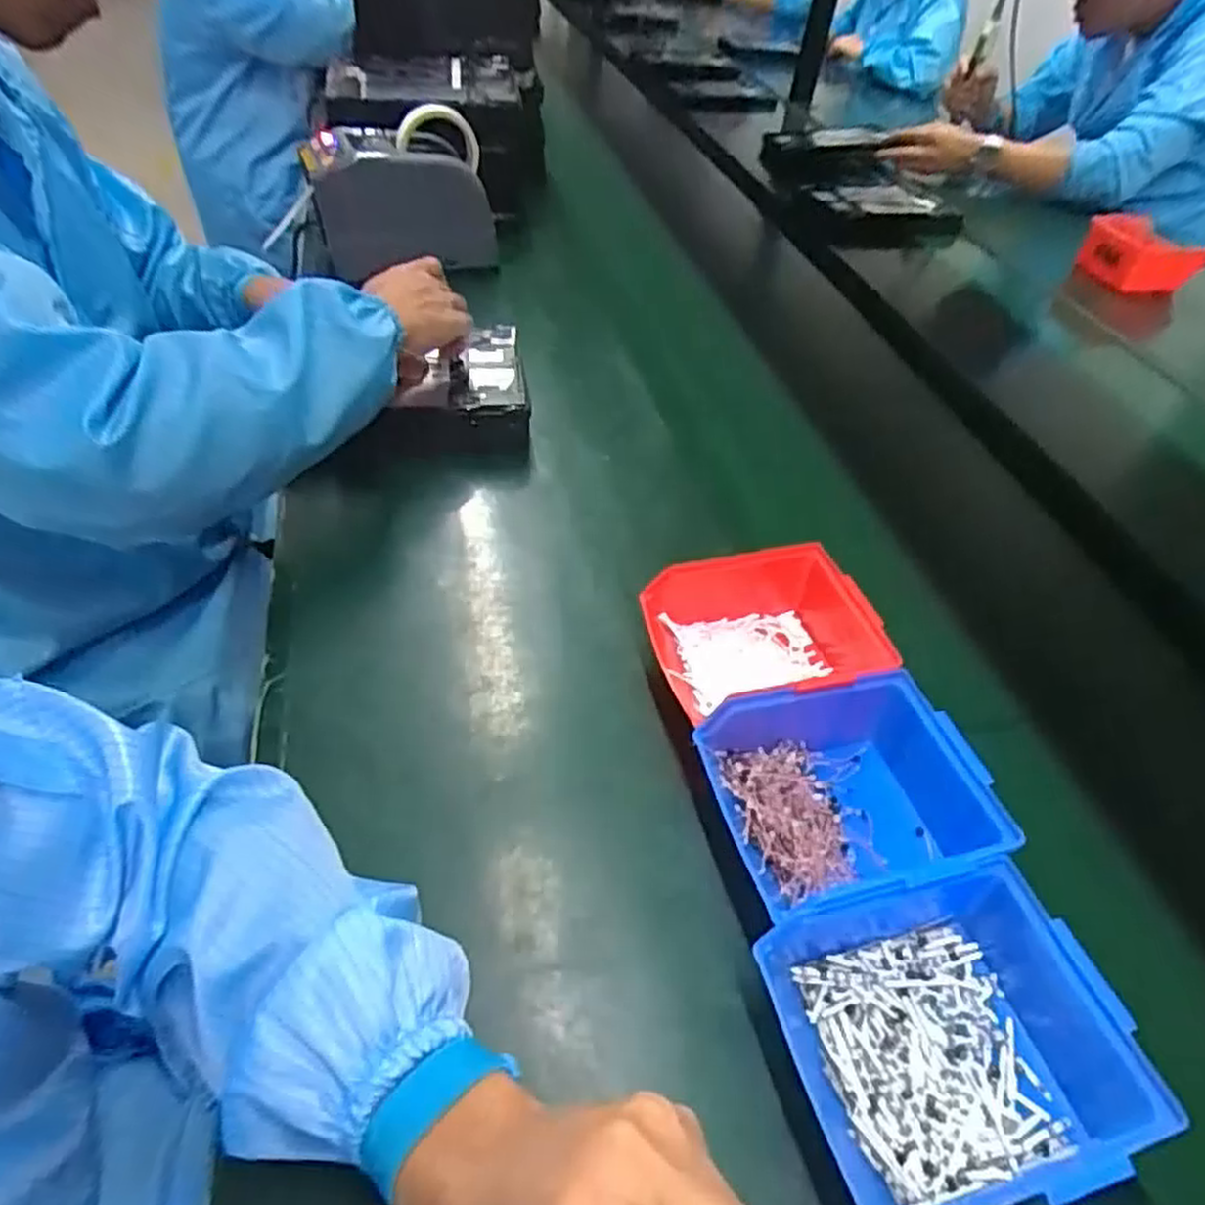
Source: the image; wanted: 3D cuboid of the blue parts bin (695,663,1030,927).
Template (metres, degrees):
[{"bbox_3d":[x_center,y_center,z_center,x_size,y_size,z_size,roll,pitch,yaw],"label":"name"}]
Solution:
[{"bbox_3d":[0.140,0.109,0.440,0.146,0.061,0.124,-6,46,-13],"label":"blue parts bin"}]

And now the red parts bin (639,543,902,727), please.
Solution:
[{"bbox_3d":[0.126,0.031,0.528,0.181,0.074,0.119,-4,46,-12],"label":"red parts bin"}]

